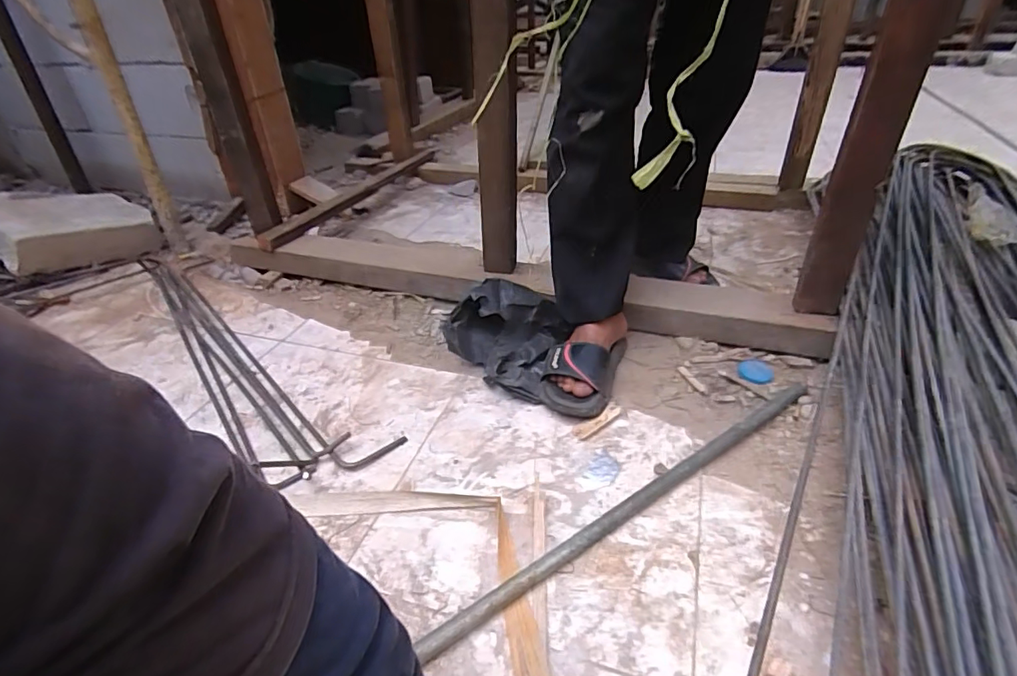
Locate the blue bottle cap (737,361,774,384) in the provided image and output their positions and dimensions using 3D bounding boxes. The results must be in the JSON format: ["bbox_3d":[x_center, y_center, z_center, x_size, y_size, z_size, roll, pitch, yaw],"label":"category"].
[{"bbox_3d":[0.423,0.059,0.891,0.055,0.006,0.066,17,39,26],"label":"blue bottle cap"}]

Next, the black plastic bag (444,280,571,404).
[{"bbox_3d":[-0.001,-0.014,0.904,0.171,0.134,0.187,13,37,21],"label":"black plastic bag"}]

